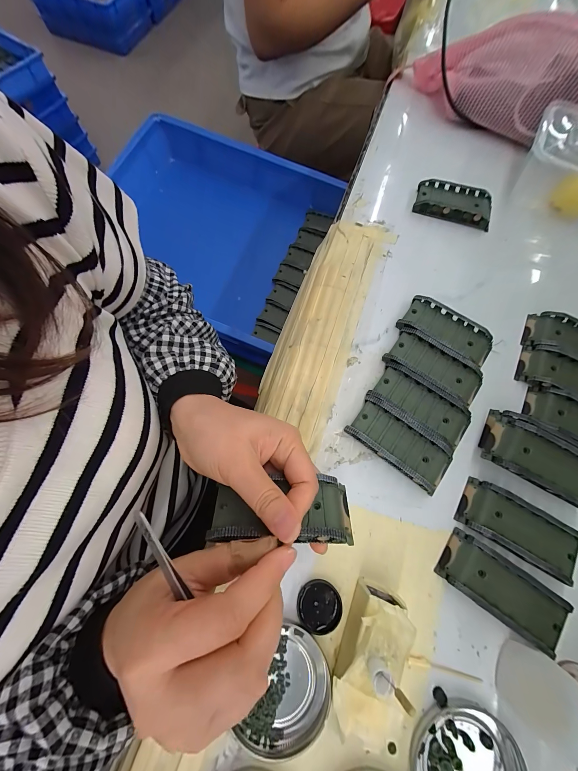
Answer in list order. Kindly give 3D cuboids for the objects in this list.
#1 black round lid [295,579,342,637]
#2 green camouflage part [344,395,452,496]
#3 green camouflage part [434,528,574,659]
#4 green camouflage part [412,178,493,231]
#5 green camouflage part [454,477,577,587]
[{"bbox_3d":[0.025,0.179,0.220,0.034,0.007,0.034,0,73,-1],"label":"black round lid"},{"bbox_3d":[0.104,0.055,0.254,0.094,0.019,0.044,36,76,10],"label":"green camouflage part"},{"bbox_3d":[0.176,0.168,0.221,0.097,0.018,0.042,35,75,9],"label":"green camouflage part"},{"bbox_3d":[0.210,-0.232,0.345,0.094,0.019,0.044,21,74,6],"label":"green camouflage part"},{"bbox_3d":[0.200,0.125,0.234,0.094,0.018,0.045,30,75,8],"label":"green camouflage part"}]

